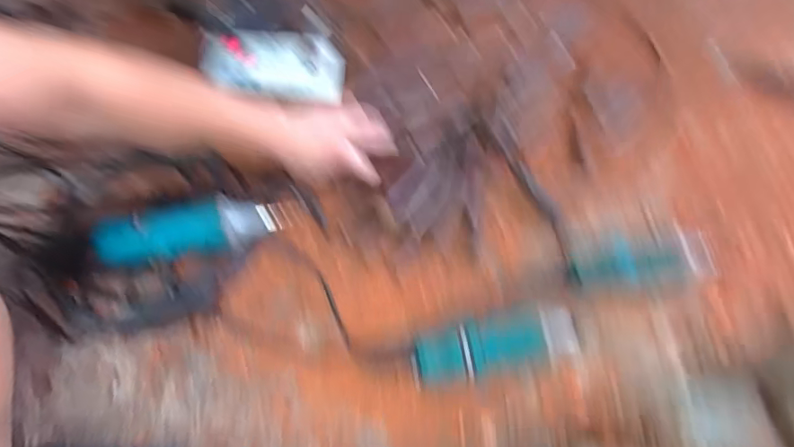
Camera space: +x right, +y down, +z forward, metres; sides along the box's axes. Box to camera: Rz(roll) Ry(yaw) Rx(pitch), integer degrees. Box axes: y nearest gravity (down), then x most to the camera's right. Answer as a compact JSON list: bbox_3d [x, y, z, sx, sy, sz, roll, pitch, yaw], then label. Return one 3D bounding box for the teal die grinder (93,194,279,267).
[{"bbox_3d":[-0.251,0.011,0.602,0.212,0.060,0.062,-10,61,-7],"label":"teal die grinder"}]

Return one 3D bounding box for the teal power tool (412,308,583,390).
[{"bbox_3d":[0.109,0.140,0.563,0.186,0.043,0.059,-9,61,-7],"label":"teal power tool"}]

